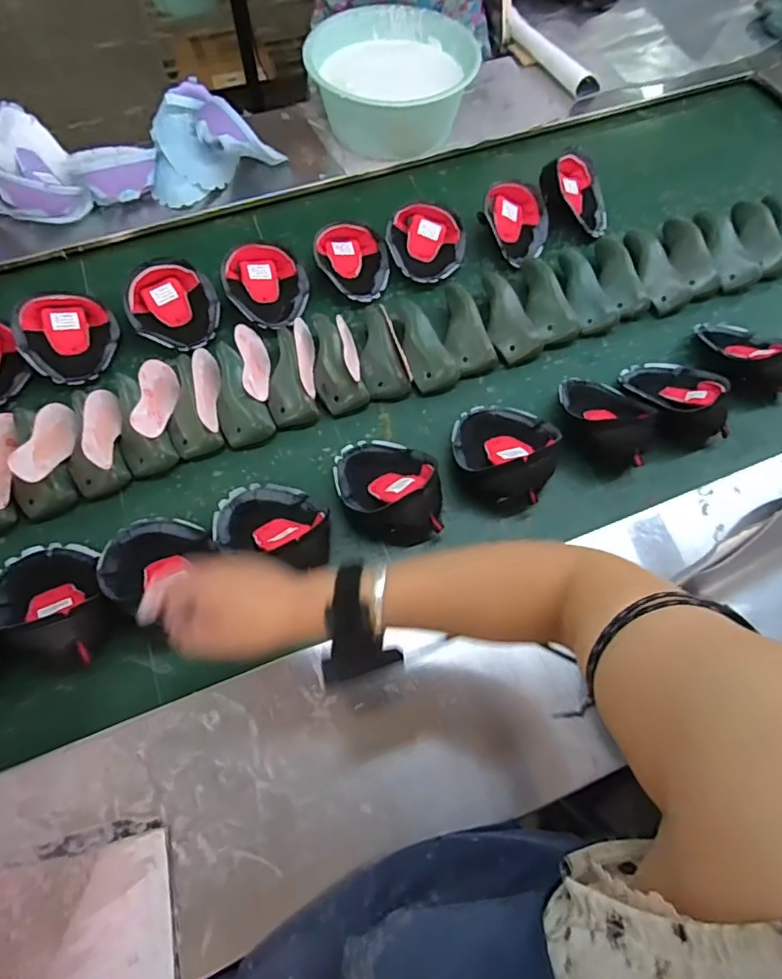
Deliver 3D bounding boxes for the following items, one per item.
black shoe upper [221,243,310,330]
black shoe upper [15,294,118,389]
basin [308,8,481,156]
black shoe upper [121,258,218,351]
[{"bbox_3d":[-0.194,-0.312,0.836,0.128,0.061,0.141,-7,65,-9],"label":"black shoe upper"},{"bbox_3d":[-0.476,-0.224,0.788,0.133,0.054,0.138,-26,69,-17],"label":"black shoe upper"},{"bbox_3d":[0.007,-0.786,1.021,0.286,0.123,0.273,2,64,-5],"label":"basin"},{"bbox_3d":[-0.333,-0.279,0.815,0.128,0.065,0.134,2,64,-5],"label":"black shoe upper"}]

